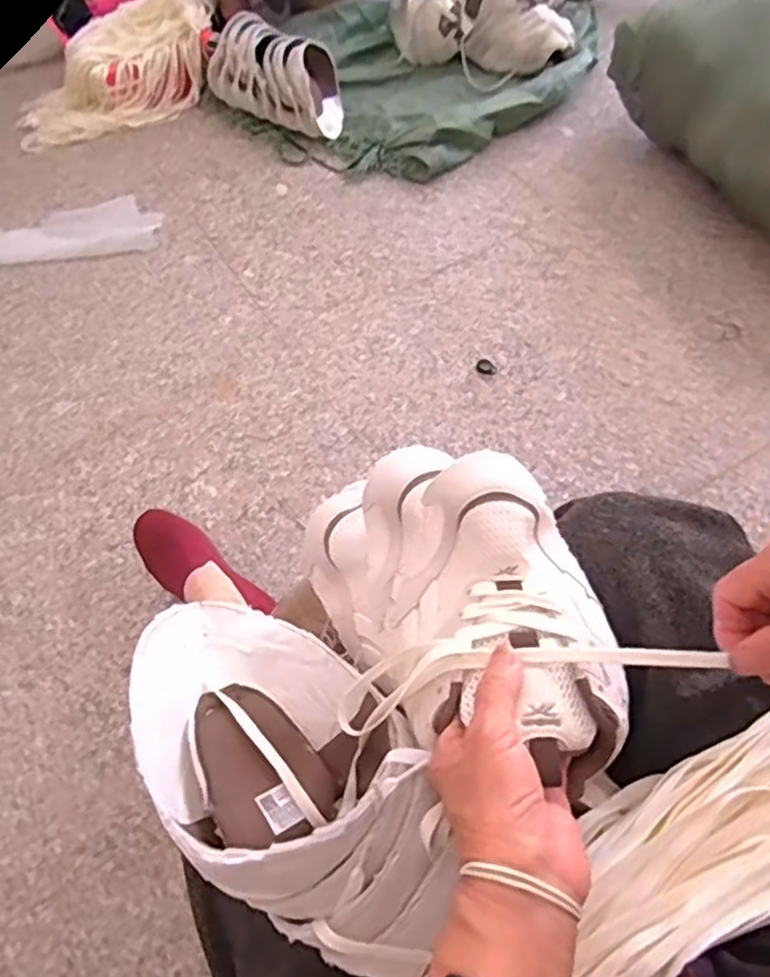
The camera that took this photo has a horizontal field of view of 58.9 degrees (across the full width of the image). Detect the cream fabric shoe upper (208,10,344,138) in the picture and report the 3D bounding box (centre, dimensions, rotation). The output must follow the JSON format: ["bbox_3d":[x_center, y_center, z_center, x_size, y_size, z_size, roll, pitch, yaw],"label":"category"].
[{"bbox_3d":[-0.233,-0.899,1.497,0.372,0.131,0.199,40,68,23],"label":"cream fabric shoe upper"}]

